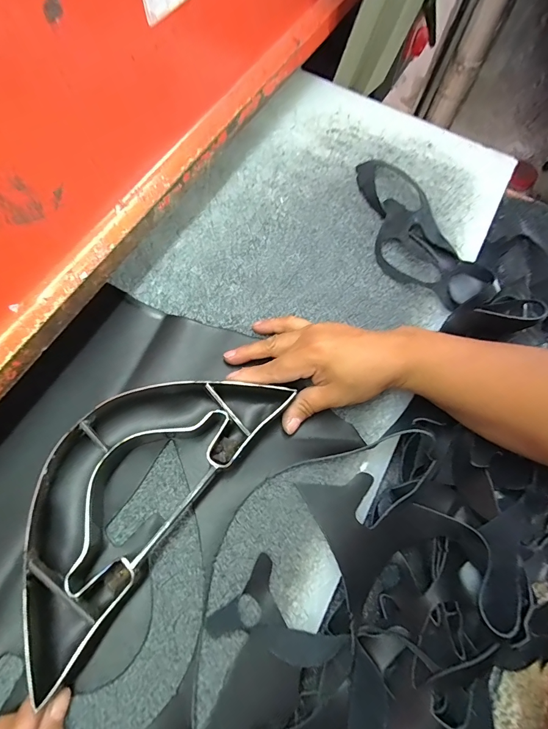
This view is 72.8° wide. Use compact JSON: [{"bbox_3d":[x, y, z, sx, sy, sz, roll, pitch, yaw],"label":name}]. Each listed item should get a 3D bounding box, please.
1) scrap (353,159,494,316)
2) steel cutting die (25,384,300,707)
[{"bbox_3d":[0.155,-0.159,0.430,0.094,0.022,0.223,-16,70,-11],"label":"scrap"},{"bbox_3d":[-0.109,0.087,0.300,0.117,0.037,0.253,37,70,12],"label":"steel cutting die"}]

